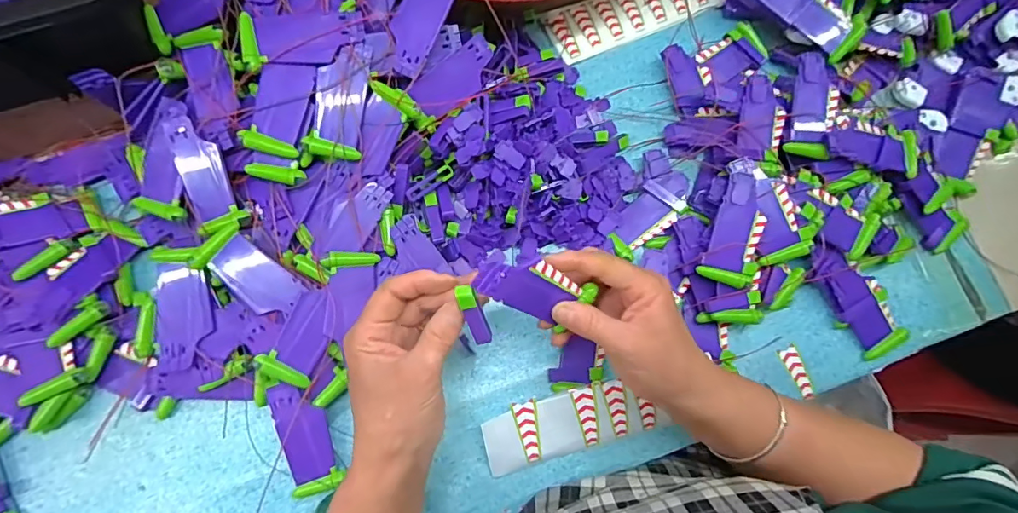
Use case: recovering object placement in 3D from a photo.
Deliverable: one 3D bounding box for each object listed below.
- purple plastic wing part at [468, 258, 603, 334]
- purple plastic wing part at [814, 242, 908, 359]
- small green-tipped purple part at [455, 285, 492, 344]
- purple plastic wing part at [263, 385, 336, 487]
[{"bbox_3d":[0.017,0.022,0.312,0.082,0.005,0.034,27,108,-35],"label":"purple plastic wing part"},{"bbox_3d":[0.299,0.034,0.413,0.042,0.011,0.108,-38,94,-9],"label":"purple plastic wing part"},{"bbox_3d":[-0.021,0.038,0.307,0.011,0.007,0.044,-20,120,-6],"label":"small green-tipped purple part"},{"bbox_3d":[-0.159,0.133,0.369,0.036,0.008,0.076,-23,92,-6],"label":"purple plastic wing part"}]

